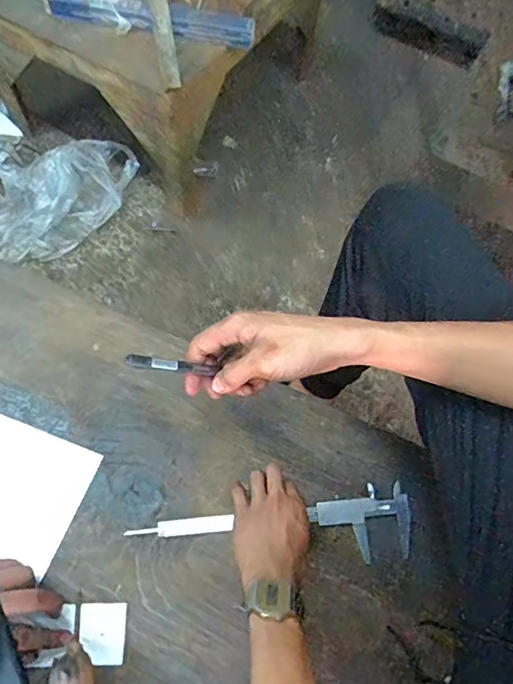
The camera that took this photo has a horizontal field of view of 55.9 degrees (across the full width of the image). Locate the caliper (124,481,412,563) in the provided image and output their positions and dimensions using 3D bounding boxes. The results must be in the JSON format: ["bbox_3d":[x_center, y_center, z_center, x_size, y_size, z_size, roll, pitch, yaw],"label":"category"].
[{"bbox_3d":[0.019,0.206,0.537,0.309,0.011,0.073,-2,66,-2],"label":"caliper"}]

